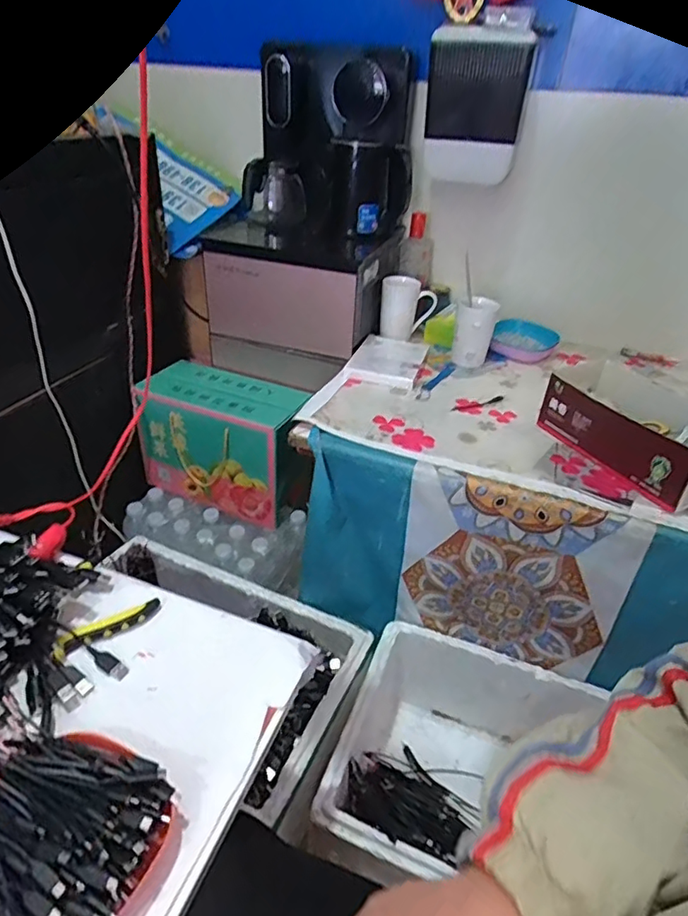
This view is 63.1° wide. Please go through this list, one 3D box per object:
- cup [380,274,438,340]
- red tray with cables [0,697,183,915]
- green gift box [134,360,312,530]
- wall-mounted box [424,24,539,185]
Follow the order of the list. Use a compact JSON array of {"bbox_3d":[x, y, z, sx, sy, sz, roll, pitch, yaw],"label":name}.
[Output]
[{"bbox_3d":[0.136,-0.316,1.167,0.119,0.114,0.079,4,34,0],"label":"cup"},{"bbox_3d":[-0.216,0.260,0.394,0.177,0.060,0.134,18,37,19],"label":"red tray with cables"},{"bbox_3d":[-0.237,-0.033,1.165,0.335,0.237,0.154,17,36,17],"label":"green gift box"},{"bbox_3d":[0.229,-0.622,0.998,0.196,0.231,0.058,33,51,31],"label":"wall-mounted box"}]

